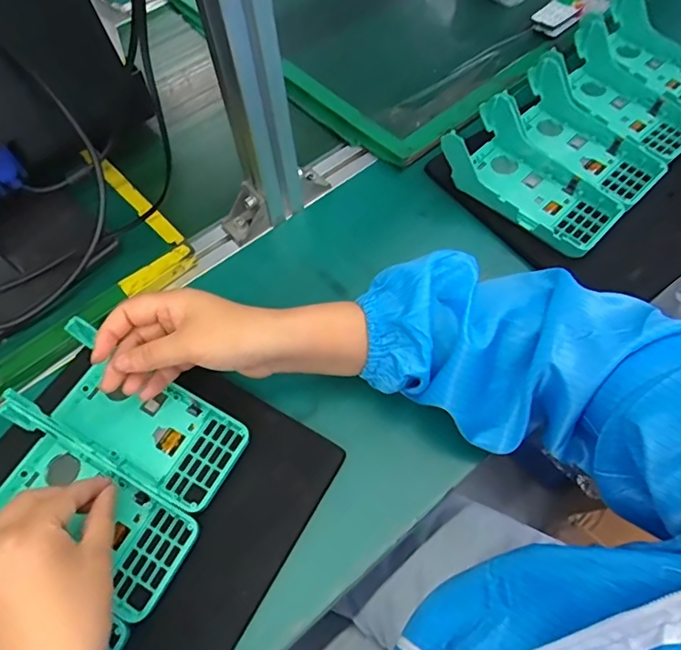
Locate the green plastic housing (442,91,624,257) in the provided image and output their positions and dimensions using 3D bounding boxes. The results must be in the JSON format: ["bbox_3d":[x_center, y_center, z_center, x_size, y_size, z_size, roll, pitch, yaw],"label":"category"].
[{"bbox_3d":[0.185,-0.139,0.507,0.165,0.068,0.084,38,67,23],"label":"green plastic housing"}]

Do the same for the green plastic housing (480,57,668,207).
[{"bbox_3d":[0.241,-0.191,0.523,0.164,0.055,0.086,38,67,24],"label":"green plastic housing"}]

